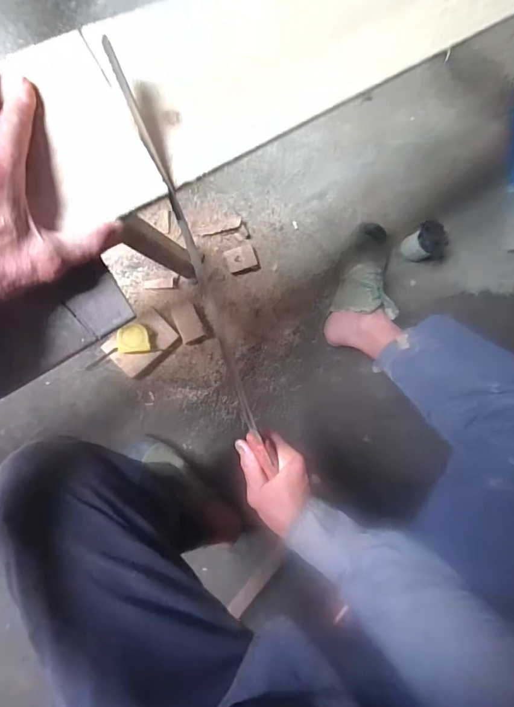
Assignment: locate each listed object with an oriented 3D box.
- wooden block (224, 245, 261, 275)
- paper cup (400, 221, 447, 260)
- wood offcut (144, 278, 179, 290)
[{"bbox_3d":[-0.027,-0.185,0.794,0.063,0.034,0.052,-21,90,-8],"label":"wooden block"},{"bbox_3d":[0.326,-0.218,0.802,0.055,0.102,0.064,-26,91,-7],"label":"paper cup"},{"bbox_3d":[-0.185,-0.134,0.779,0.063,0.009,0.020,-5,88,-7],"label":"wood offcut"}]

